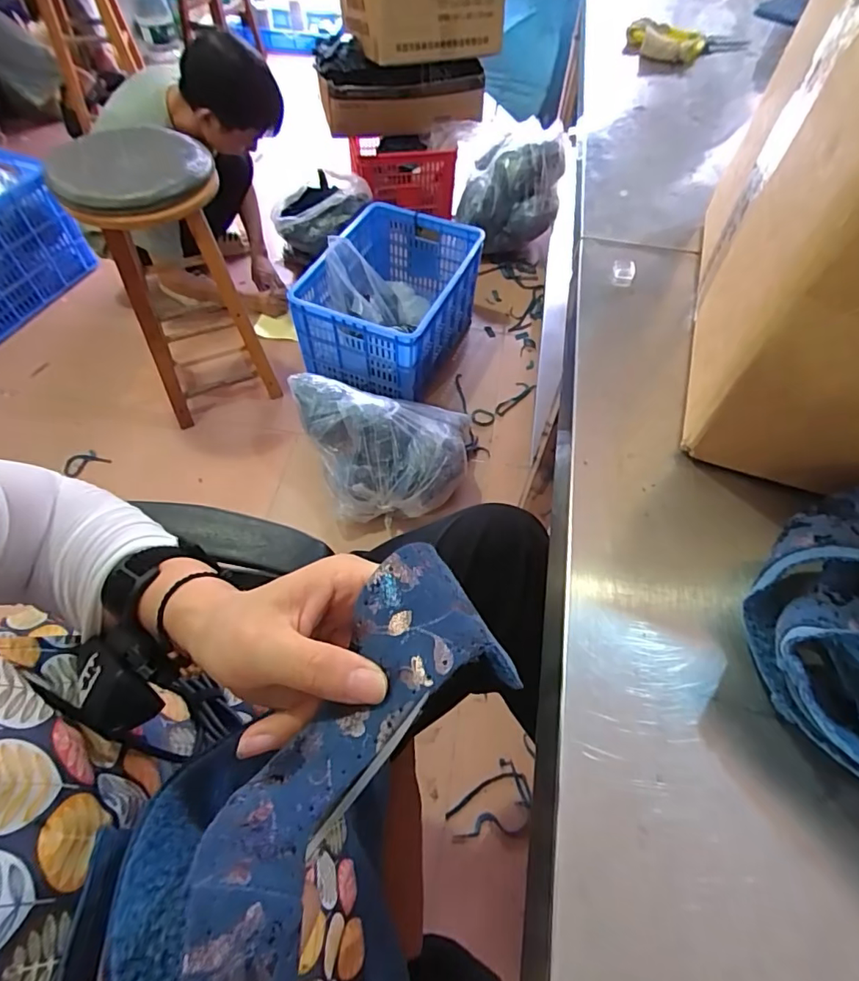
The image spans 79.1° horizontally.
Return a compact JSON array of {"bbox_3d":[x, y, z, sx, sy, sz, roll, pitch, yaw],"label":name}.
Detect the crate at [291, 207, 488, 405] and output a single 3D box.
[{"bbox_3d":[-0.124,-0.503,1.447,0.390,0.275,0.546,19,58,10],"label":"crate"}]

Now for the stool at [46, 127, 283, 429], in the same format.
[{"bbox_3d":[-0.595,-0.491,1.236,0.270,0.571,0.319,-24,61,-17],"label":"stool"}]

